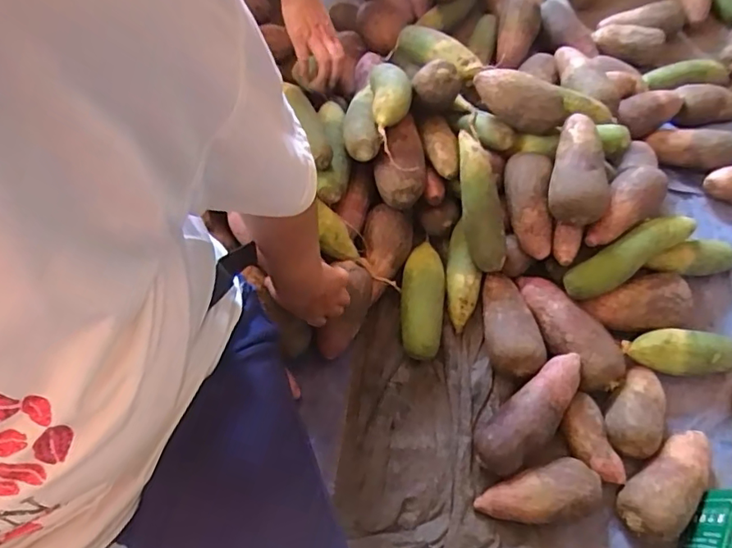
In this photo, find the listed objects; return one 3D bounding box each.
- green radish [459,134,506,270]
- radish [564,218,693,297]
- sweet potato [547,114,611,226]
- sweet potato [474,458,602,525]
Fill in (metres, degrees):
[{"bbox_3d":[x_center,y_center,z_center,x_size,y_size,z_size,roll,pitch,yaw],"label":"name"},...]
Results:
[{"bbox_3d":[0.171,-0.106,0.796,0.052,0.045,0.207,-14,103,-8],"label":"green radish"},{"bbox_3d":[0.393,-0.028,0.795,0.212,0.049,0.055,-31,68,3],"label":"radish"},{"bbox_3d":[0.295,-0.151,0.750,0.072,0.054,0.160,3,83,0],"label":"sweet potato"},{"bbox_3d":[0.224,0.286,0.684,0.152,0.052,0.067,-16,66,-9],"label":"sweet potato"}]

